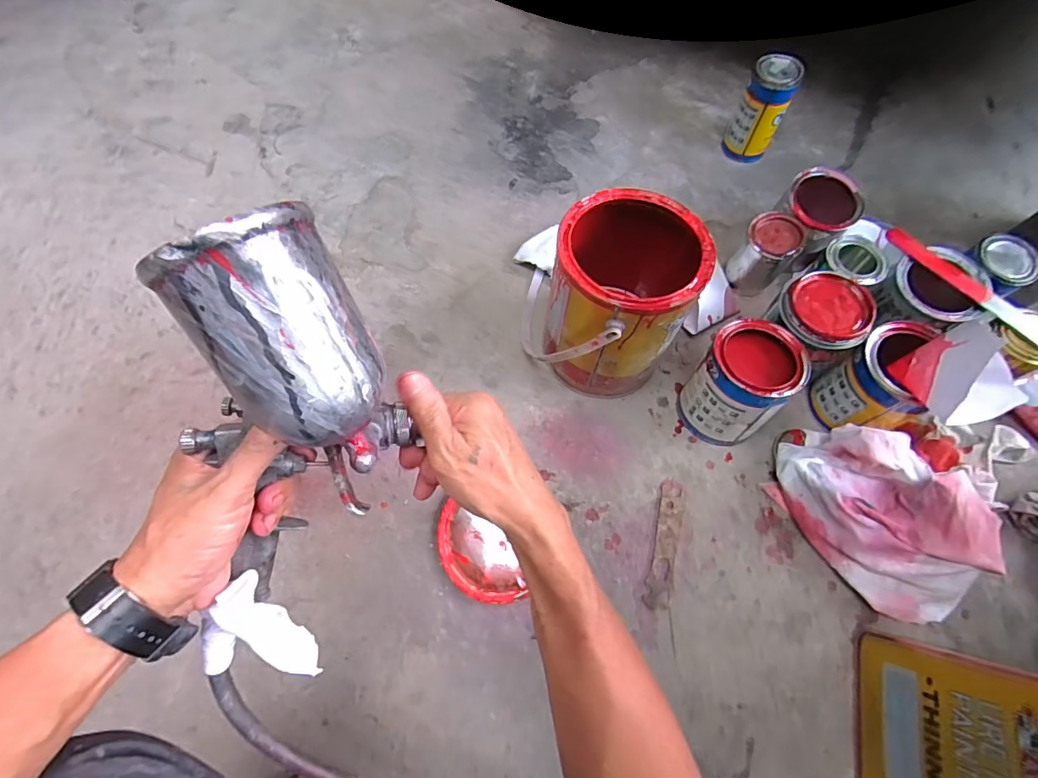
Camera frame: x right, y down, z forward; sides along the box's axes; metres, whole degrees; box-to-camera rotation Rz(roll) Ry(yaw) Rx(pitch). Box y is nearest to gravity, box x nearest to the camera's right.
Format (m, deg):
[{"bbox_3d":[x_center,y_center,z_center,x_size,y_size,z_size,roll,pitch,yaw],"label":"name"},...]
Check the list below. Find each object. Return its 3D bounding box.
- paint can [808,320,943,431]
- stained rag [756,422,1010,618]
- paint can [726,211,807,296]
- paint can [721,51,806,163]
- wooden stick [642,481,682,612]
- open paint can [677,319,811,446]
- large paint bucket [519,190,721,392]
[{"bbox_3d":[0.432,-0.006,0.586,0.086,0.122,0.104,-8,70,-1],"label":"paint can"},{"bbox_3d":[0.419,0.141,0.551,0.160,0.095,0.230,-37,73,-11],"label":"stained rag"},{"bbox_3d":[0.343,-0.191,0.680,0.067,0.098,0.068,0,67,1],"label":"paint can"},{"bbox_3d":[0.377,-0.433,0.750,0.071,0.140,0.069,0,67,1],"label":"paint can"},{"bbox_3d":[0.178,0.187,0.585,0.029,0.008,0.149,12,68,6],"label":"wooden stick"},{"bbox_3d":[0.267,-0.004,0.589,0.104,0.130,0.118,37,75,14],"label":"open paint can"},{"bbox_3d":[0.105,-0.106,0.594,0.191,0.213,0.182,0,67,1],"label":"large paint bucket"}]

